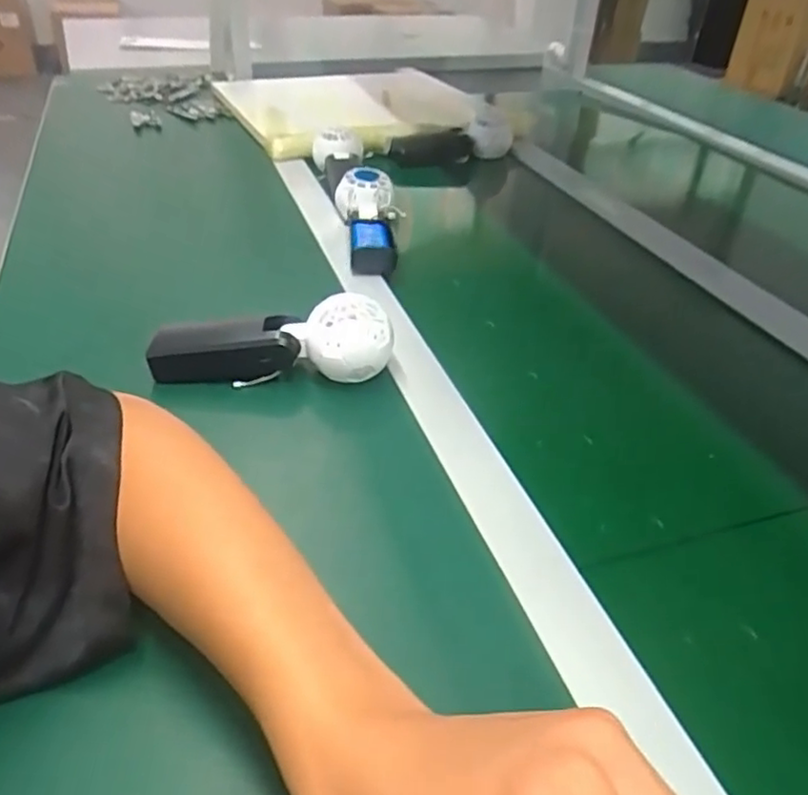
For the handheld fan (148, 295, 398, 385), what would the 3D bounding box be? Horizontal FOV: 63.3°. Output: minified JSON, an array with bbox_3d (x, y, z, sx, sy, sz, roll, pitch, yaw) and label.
[{"bbox_3d":[-0.096,-0.039,0.479,0.172,0.068,0.049,2,35,2],"label":"handheld fan"}]

